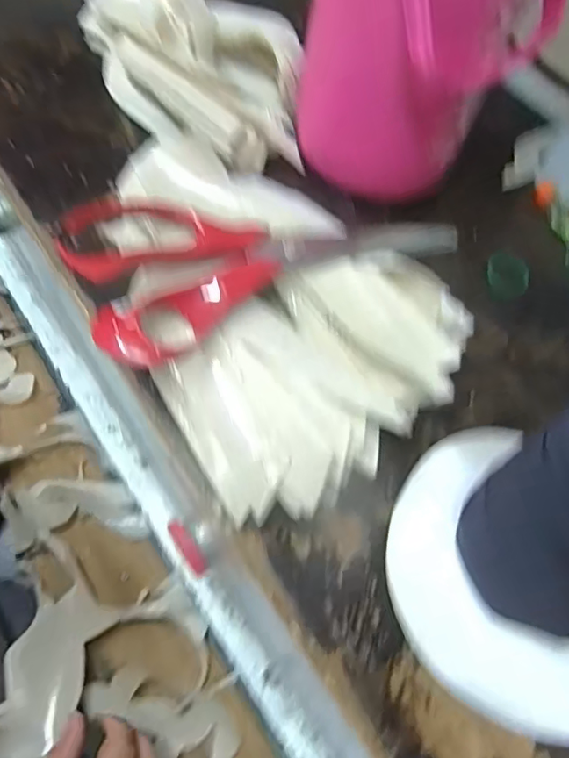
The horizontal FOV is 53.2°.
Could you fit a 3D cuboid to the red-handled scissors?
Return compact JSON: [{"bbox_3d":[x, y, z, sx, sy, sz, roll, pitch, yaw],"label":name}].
[{"bbox_3d":[-0.001,-0.064,0.286,0.202,0.023,0.080,-17,64,-25],"label":"red-handled scissors"}]

